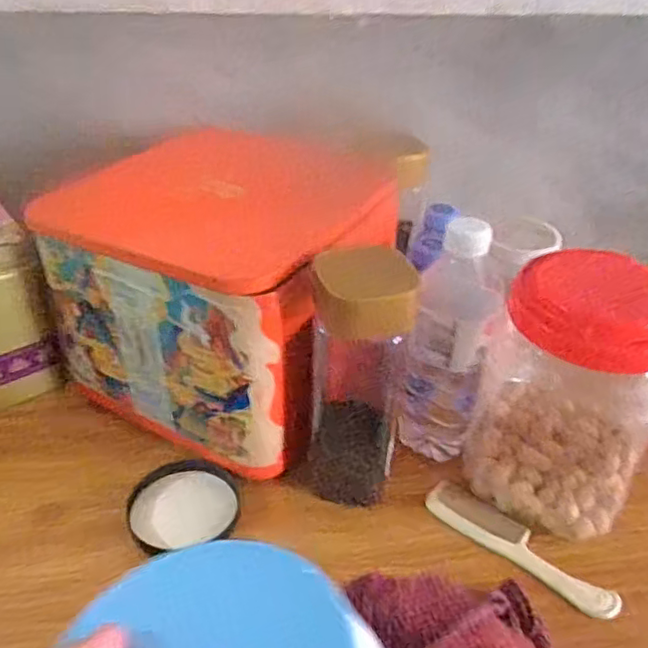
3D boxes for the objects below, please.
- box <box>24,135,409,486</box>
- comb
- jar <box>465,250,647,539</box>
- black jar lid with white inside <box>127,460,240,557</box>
[{"bbox_3d":[-0.083,-0.016,0.544,0.215,0.199,0.188,20,39,22],"label":"box"},{"bbox_3d":[0.144,0.165,0.471,0.150,0.011,0.034,31,45,34],"label":"comb"},{"bbox_3d":[0.185,0.052,0.478,0.126,0.188,0.111,17,38,19],"label":"jar"},{"bbox_3d":[-0.110,0.141,0.492,0.082,0.017,0.073,-4,36,-9],"label":"black jar lid with white inside"}]

